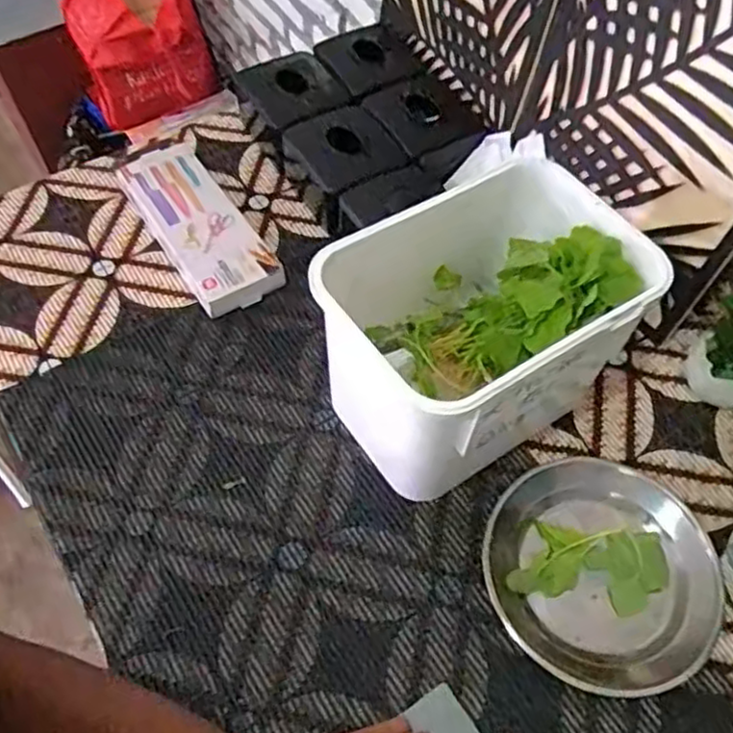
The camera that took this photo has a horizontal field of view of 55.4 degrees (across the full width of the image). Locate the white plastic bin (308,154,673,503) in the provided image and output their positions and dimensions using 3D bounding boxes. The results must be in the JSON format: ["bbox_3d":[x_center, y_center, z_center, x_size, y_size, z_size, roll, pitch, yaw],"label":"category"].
[{"bbox_3d":[0.104,-0.032,0.665,0.272,0.202,0.185,-29,63,-17],"label":"white plastic bin"}]

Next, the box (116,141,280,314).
[{"bbox_3d":[-0.203,-0.174,0.847,0.103,0.035,0.258,-29,63,-17],"label":"box"}]

